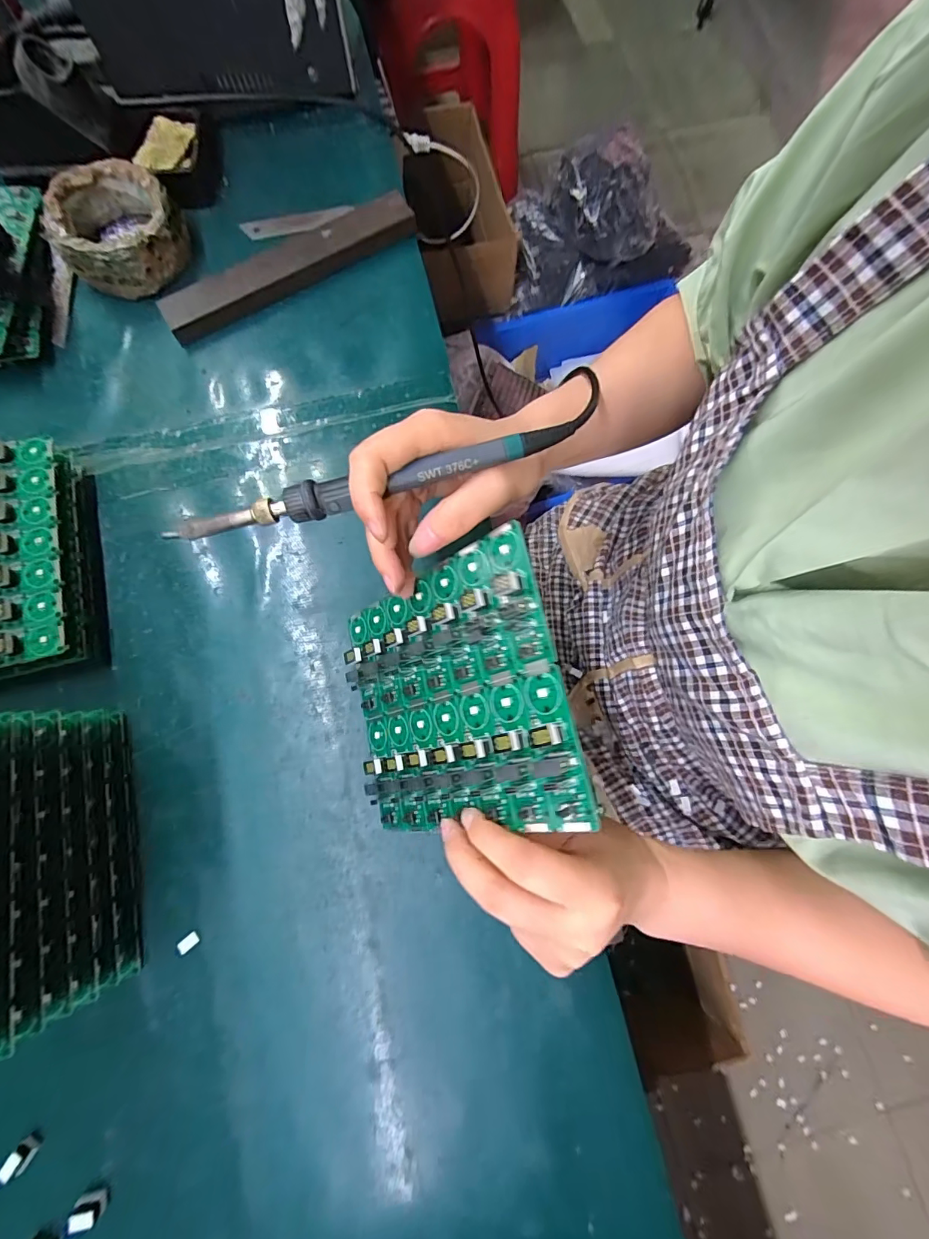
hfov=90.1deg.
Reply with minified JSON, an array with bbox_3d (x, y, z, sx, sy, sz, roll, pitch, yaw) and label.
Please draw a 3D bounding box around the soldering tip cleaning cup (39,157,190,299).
[{"bbox_3d":[-0.261,-0.293,0.351,0.087,0.043,0.085,0,78,-1],"label":"soldering tip cleaning cup"}]

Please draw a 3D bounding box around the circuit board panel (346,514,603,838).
[{"bbox_3d":[-0.013,0.040,0.245,0.142,0.011,0.133,-24,73,40],"label":"circuit board panel"}]

